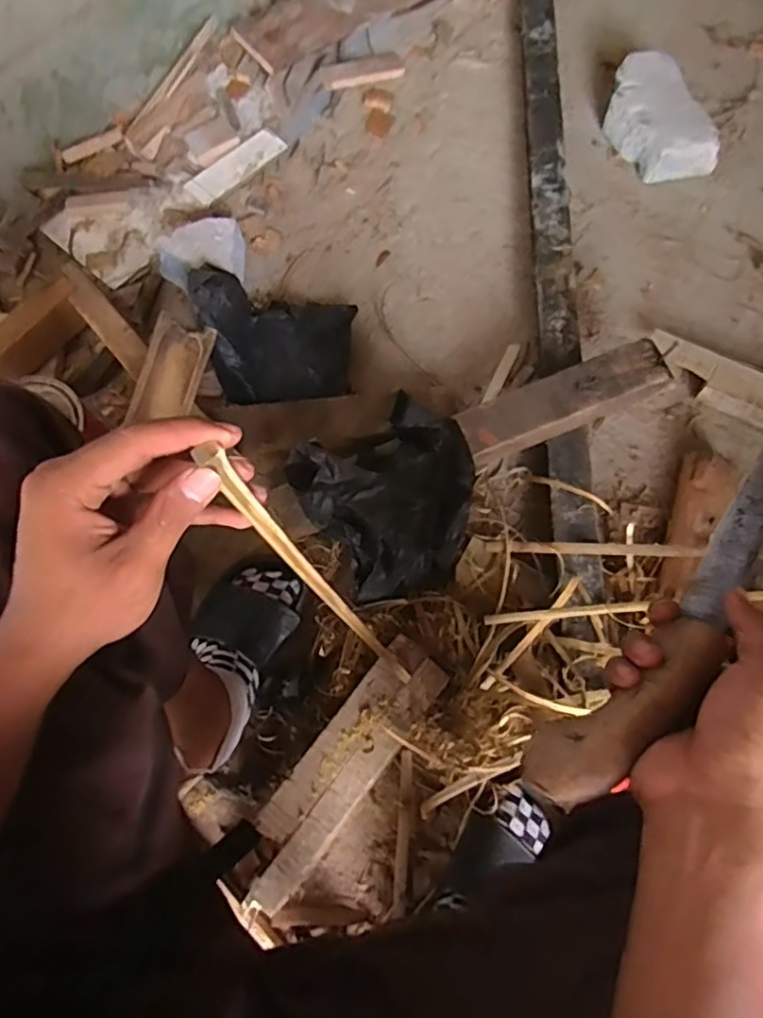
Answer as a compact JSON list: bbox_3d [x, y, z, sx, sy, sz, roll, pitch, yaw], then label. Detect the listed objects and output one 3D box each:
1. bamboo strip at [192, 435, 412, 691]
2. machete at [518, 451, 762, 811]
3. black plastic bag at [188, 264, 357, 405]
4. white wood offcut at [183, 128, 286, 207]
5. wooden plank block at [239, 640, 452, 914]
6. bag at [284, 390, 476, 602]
[{"bbox_3d":[-0.031,0.071,0.443,0.012,0.397,0.011,-45,59,-11],"label":"bamboo strip"},{"bbox_3d":[0.206,0.037,0.380,0.044,0.051,0.349,39,65,13],"label":"machete"},{"bbox_3d":[-0.158,-0.239,0.860,0.225,0.088,0.170,2,72,2],"label":"black plastic bag"},{"bbox_3d":[-0.240,-0.568,1.005,0.174,0.012,0.061,-41,75,-10],"label":"white wood offcut"},{"bbox_3d":[-0.047,0.297,0.687,0.082,0.074,0.316,37,76,12],"label":"wooden plank block"},{"bbox_3d":[0.012,-0.011,0.715,0.181,0.173,0.194,-30,73,-8],"label":"bag"}]

